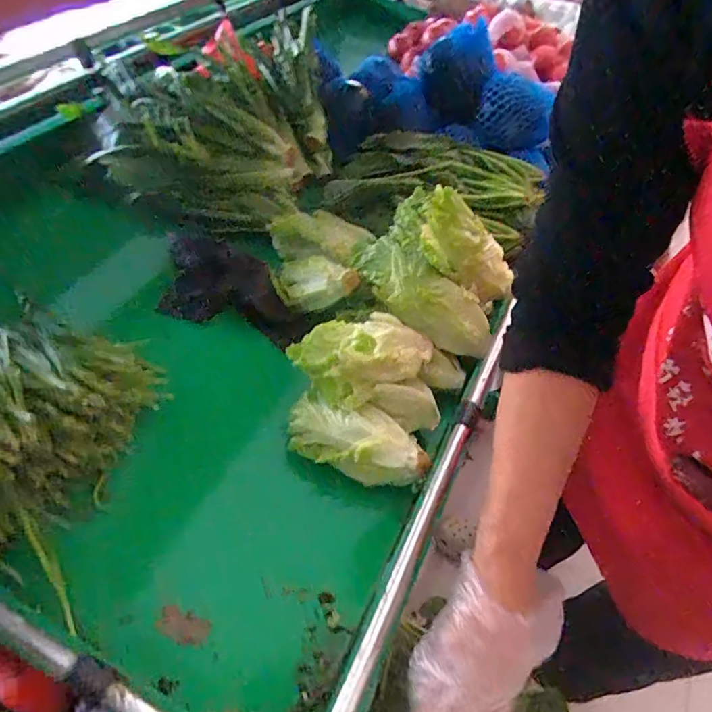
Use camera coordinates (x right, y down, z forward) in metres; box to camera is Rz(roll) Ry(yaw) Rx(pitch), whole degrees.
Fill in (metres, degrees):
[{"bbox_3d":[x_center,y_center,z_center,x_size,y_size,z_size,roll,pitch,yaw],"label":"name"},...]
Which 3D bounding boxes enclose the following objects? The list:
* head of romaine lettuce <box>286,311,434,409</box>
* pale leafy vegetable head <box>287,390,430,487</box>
[{"bbox_3d":[0.010,-0.003,0.546,0.148,0.057,0.080,-21,51,-17],"label":"head of romaine lettuce"},{"bbox_3d":[0.001,0.090,0.534,0.153,0.046,0.067,15,50,14],"label":"pale leafy vegetable head"}]

